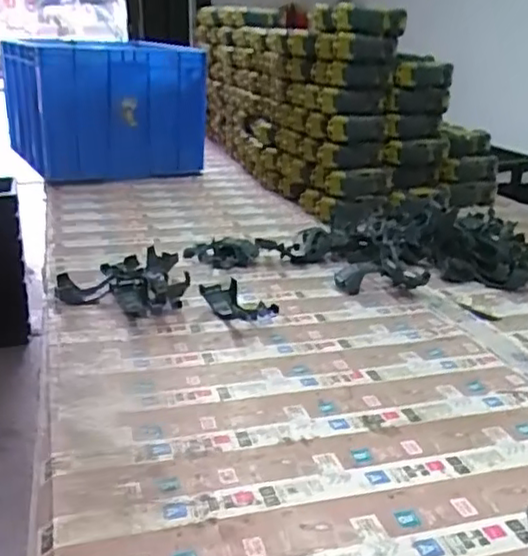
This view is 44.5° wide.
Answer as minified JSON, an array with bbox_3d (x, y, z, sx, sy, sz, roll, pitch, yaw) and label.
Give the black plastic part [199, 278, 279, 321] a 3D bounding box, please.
[{"bbox_3d":[-0.044,0.039,0.978,0.071,0.028,0.139,-12,25,-29],"label":"black plastic part"}]

